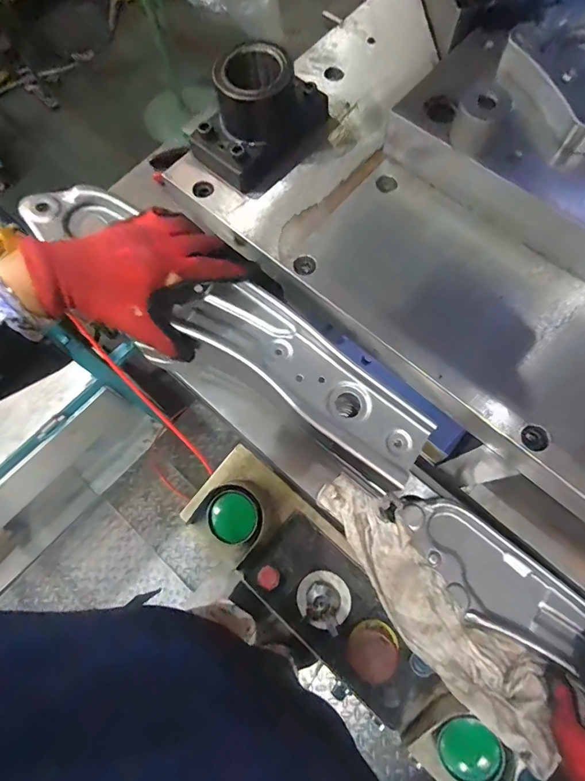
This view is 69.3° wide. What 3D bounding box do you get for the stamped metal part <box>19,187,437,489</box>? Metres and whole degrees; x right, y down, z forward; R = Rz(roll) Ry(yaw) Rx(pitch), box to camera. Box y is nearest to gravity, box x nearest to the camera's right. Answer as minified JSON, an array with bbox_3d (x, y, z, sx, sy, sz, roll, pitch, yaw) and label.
[{"bbox_3d":[-0.059,-0.068,0.409,0.435,0.030,0.078,35,76,3],"label":"stamped metal part"}]

